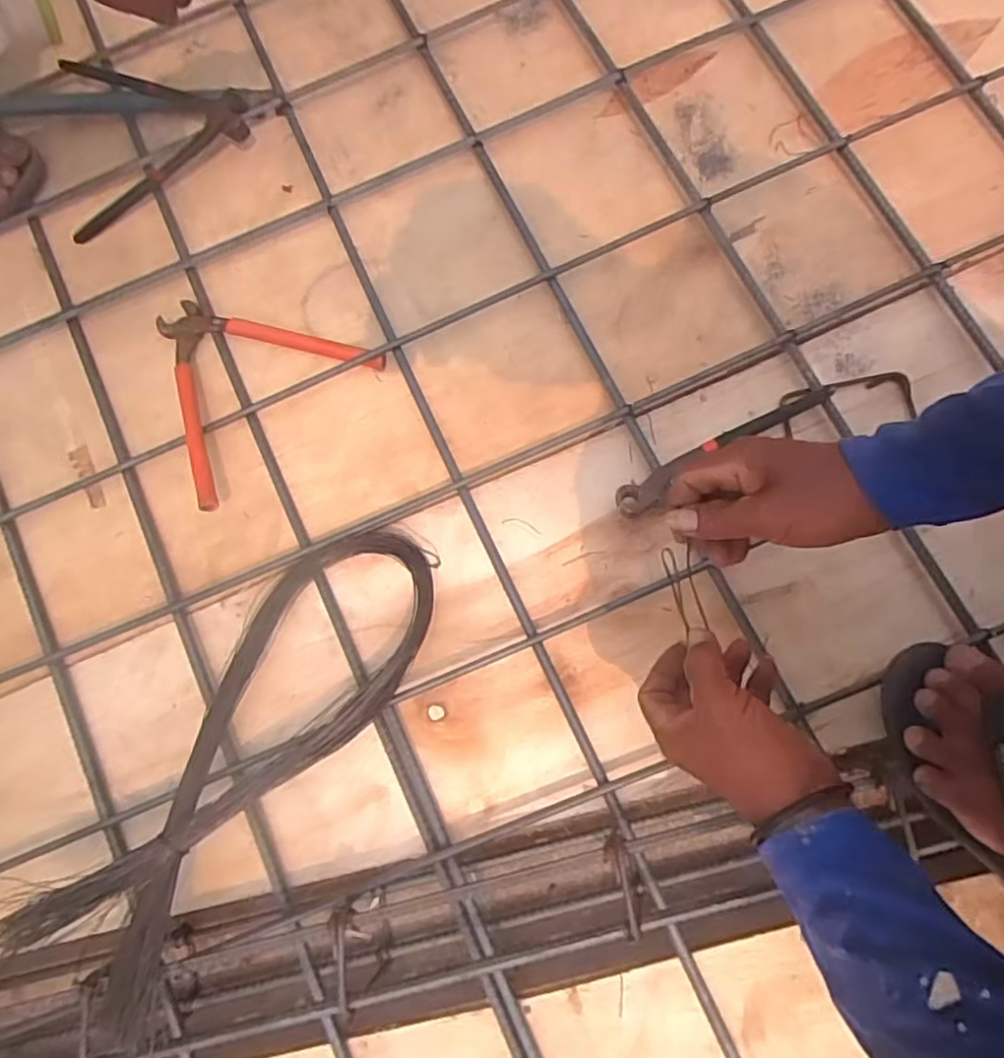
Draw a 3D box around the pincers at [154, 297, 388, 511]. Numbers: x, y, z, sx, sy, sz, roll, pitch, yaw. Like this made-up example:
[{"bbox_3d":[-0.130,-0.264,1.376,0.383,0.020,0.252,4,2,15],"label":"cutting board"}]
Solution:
[{"bbox_3d":[-0.253,-0.150,0.617,0.187,0.035,0.208,42,81,10],"label":"pincers"}]

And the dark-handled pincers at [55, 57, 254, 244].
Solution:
[{"bbox_3d":[-0.385,-0.430,0.698,0.218,0.033,0.186,-27,77,-5],"label":"dark-handled pincers"}]

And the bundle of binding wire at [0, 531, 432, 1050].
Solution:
[{"bbox_3d":[-0.204,0.173,0.527,0.136,0.080,0.407,34,80,9],"label":"bundle of binding wire"}]

